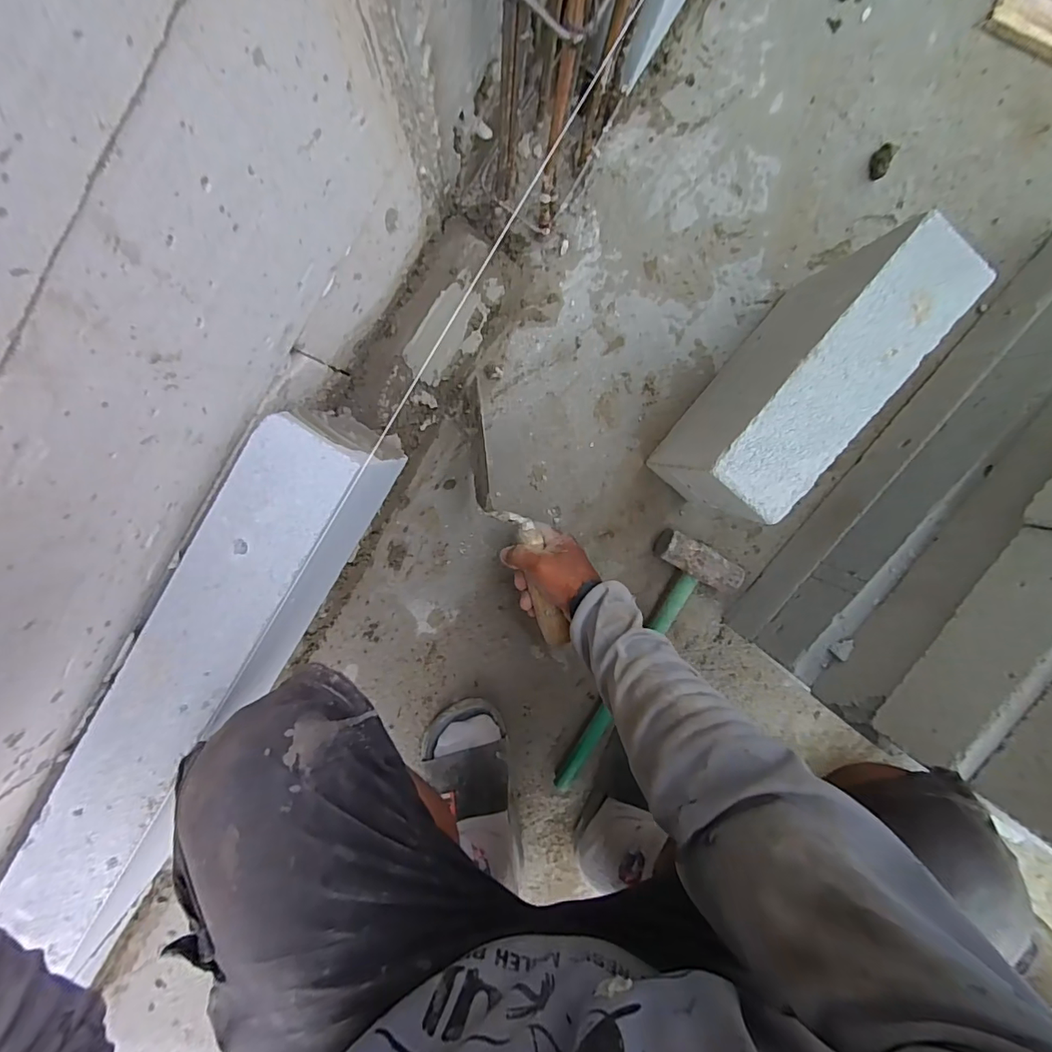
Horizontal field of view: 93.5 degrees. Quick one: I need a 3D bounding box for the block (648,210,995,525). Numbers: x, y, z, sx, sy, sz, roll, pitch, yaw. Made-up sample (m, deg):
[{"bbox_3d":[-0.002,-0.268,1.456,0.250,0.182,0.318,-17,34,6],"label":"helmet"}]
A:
[{"bbox_3d":[0.244,-0.129,0.484,0.081,0.206,0.256,37,95,-8],"label":"block"}]

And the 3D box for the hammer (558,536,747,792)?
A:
[{"bbox_3d":[0.133,0.181,0.607,0.103,0.042,0.354,27,96,-7],"label":"hammer"}]

